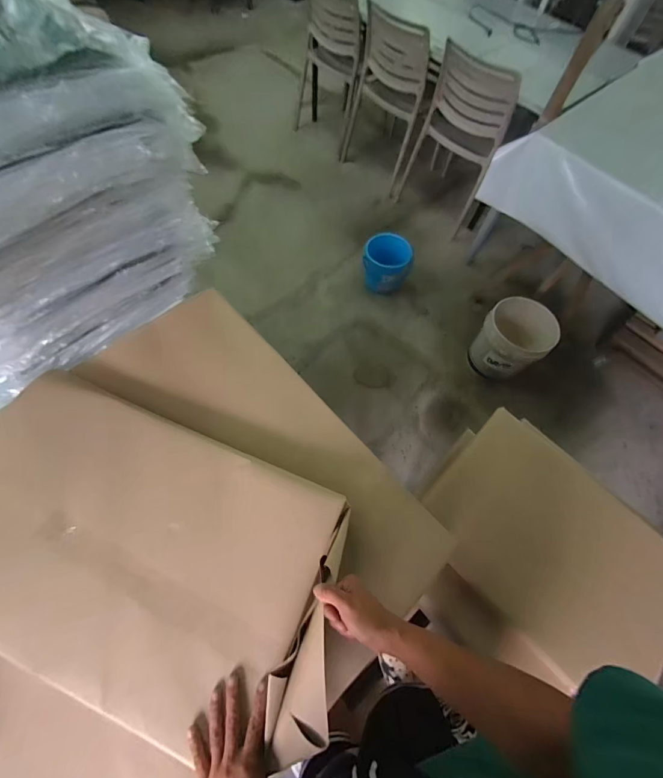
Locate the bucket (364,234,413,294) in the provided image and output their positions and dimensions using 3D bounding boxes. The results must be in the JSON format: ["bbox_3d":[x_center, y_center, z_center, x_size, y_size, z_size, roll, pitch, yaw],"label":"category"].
[{"bbox_3d":[0.287,-0.645,1.776,0.242,0.200,0.208,14,64,3],"label":"bucket"}]

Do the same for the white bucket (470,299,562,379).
[{"bbox_3d":[0.809,-0.222,1.573,0.260,0.279,0.294,-34,71,-18],"label":"white bucket"}]

